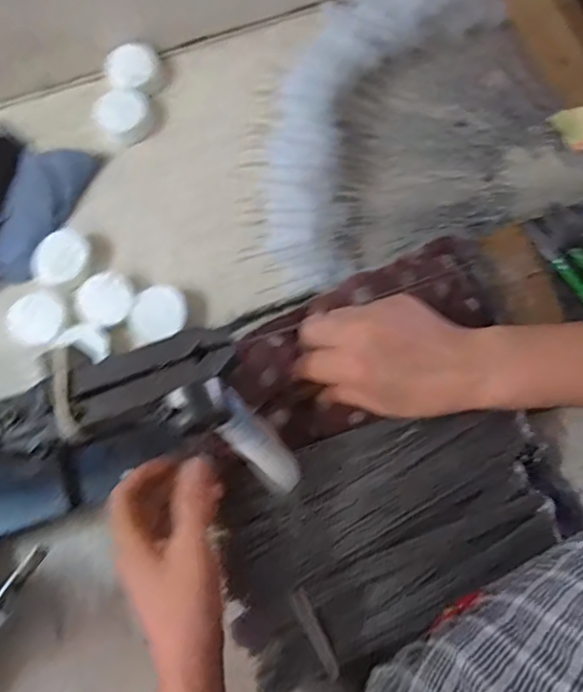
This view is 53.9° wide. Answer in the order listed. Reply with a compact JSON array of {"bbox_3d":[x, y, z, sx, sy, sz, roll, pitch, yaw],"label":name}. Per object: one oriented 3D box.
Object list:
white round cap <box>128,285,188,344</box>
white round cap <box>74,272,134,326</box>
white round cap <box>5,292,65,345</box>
[{"bbox_3d":[-0.112,-0.025,0.488,0.050,0.023,0.045,-22,75,-5],"label":"white round cap"},{"bbox_3d":[-0.161,-0.040,0.494,0.049,0.014,0.042,-35,105,-13],"label":"white round cap"},{"bbox_3d":[-0.218,-0.023,0.487,0.041,0.012,0.044,0,74,1],"label":"white round cap"}]

